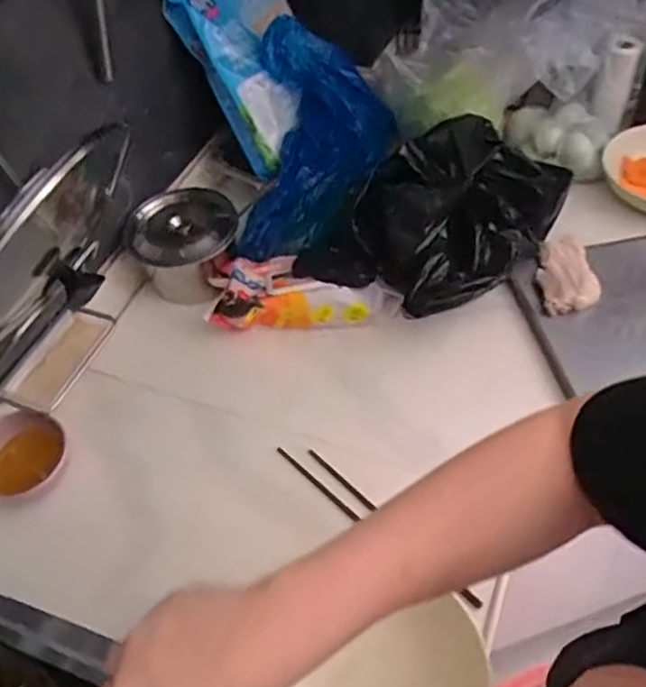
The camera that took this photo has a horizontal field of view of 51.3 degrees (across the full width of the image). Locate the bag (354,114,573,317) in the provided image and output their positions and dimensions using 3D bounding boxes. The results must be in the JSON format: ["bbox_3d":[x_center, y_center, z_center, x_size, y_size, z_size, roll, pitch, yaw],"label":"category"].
[{"bbox_3d":[0.186,-0.166,0.847,0.267,0.146,0.182,-27,53,-16],"label":"bag"}]

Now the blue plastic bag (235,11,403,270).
[{"bbox_3d":[-0.009,-0.288,0.953,0.183,0.122,0.336,5,67,9],"label":"blue plastic bag"}]

